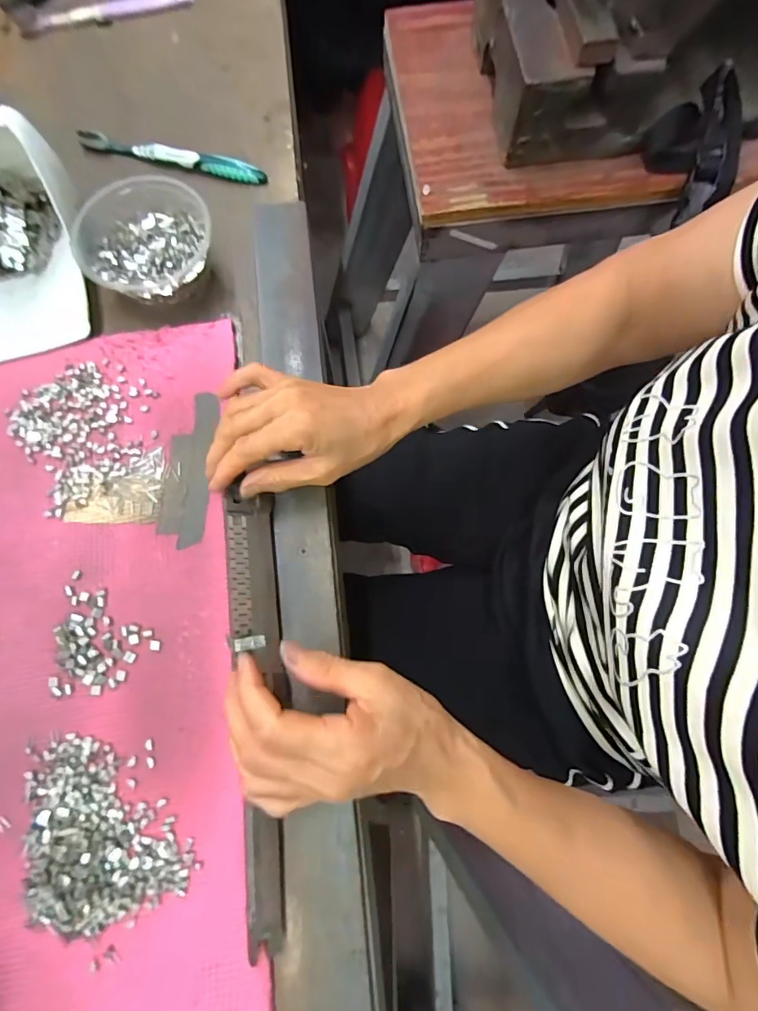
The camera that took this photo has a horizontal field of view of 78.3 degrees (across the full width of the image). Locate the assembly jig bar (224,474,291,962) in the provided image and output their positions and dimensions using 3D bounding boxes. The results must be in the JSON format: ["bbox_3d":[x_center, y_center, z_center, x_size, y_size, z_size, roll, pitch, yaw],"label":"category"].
[{"bbox_3d":[-0.079,0.127,0.315,0.035,0.019,0.282,-5,78,-3],"label":"assembly jig bar"}]

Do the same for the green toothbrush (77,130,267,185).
[{"bbox_3d":[-0.197,-0.329,0.438,0.183,0.015,0.014,13,75,2],"label":"green toothbrush"}]

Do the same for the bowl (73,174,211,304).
[{"bbox_3d":[-0.189,-0.212,0.388,0.101,0.047,0.096,0,75,-1],"label":"bowl"}]

